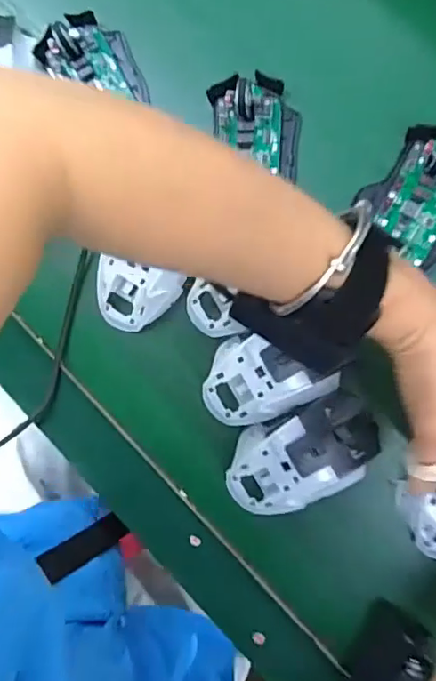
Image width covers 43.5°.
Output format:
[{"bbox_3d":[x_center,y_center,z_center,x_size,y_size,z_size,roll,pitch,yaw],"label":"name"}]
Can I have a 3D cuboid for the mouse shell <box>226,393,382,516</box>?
[{"bbox_3d":[0.059,0.084,0.400,0.117,0.047,0.067,-23,83,3],"label":"mouse shell"}]

